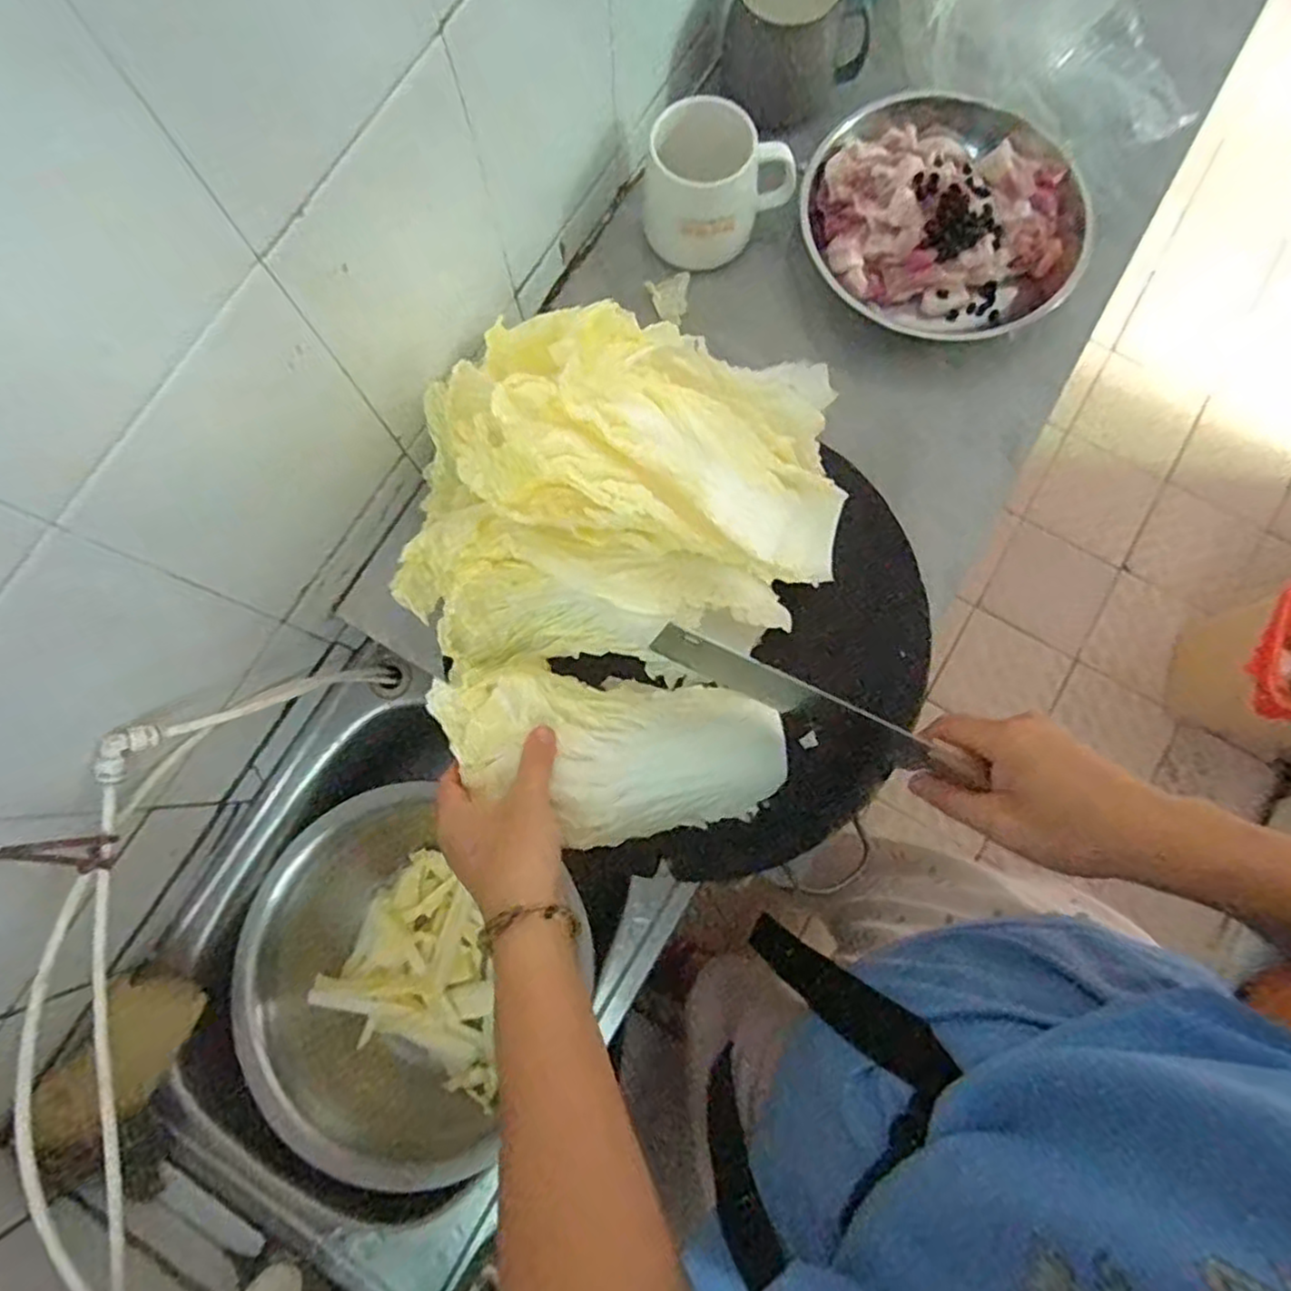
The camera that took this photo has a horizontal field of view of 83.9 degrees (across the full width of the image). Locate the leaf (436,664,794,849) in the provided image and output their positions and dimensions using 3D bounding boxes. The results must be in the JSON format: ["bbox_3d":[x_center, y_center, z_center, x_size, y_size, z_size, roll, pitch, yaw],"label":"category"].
[{"bbox_3d":[-0.024,0.070,0.460,0.218,0.035,0.104,10,79,-6],"label":"leaf"}]

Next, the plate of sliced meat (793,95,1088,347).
[{"bbox_3d":[0.236,-0.352,0.582,0.225,0.055,0.227,-5,79,0],"label":"plate of sliced meat"}]

